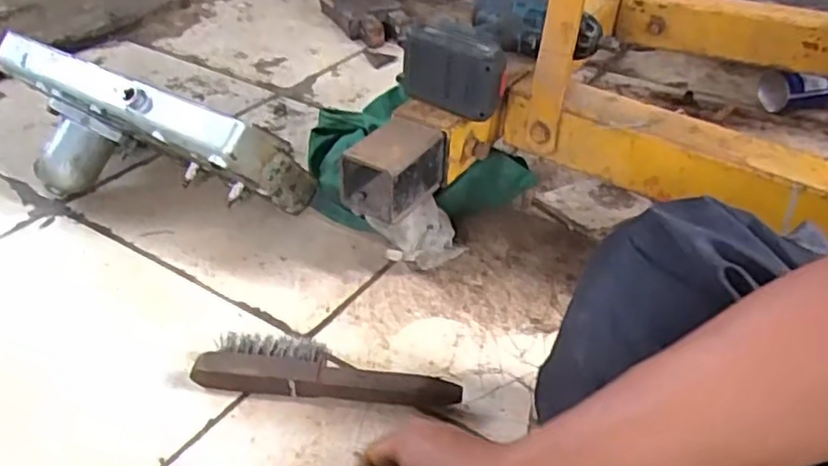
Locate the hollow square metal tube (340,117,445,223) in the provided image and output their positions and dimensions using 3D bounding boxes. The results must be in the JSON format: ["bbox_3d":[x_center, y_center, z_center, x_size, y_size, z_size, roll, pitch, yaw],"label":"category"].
[{"bbox_3d":[-0.021,-0.067,0.711,0.066,0.073,0.099,22,40,25],"label":"hollow square metal tube"}]

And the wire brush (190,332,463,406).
[{"bbox_3d":[-0.079,0.125,0.644,0.237,0.040,0.053,3,36,1],"label":"wire brush"}]

